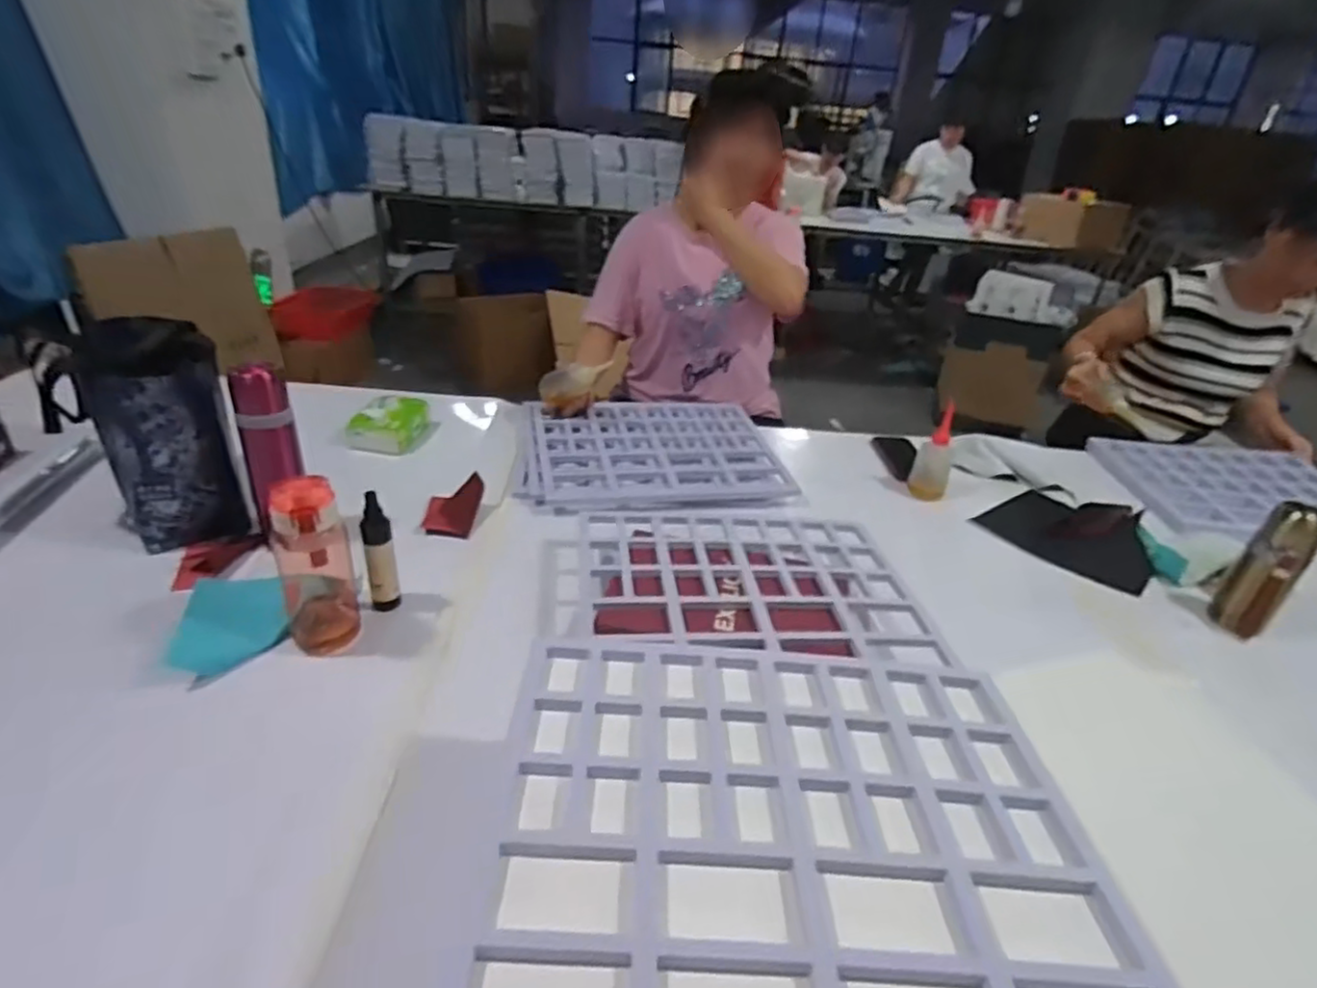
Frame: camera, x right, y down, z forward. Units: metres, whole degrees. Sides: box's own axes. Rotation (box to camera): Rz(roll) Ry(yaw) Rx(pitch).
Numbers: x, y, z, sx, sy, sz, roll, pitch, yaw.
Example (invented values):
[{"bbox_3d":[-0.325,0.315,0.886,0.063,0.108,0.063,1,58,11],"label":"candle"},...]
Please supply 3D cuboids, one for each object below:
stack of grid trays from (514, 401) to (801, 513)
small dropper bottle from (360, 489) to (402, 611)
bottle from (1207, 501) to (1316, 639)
[{"bbox_3d":[-0.016,-0.091,1.278,0.465,0.027,0.380,-1,31,-12],"label":"stack of grid trays"},{"bbox_3d":[-0.329,0.068,0.805,0.034,0.159,0.026,-6,32,-20],"label":"small dropper bottle"},{"bbox_3d":[0.839,0.100,0.935,0.058,0.172,0.069,-19,38,-36],"label":"bottle"}]

